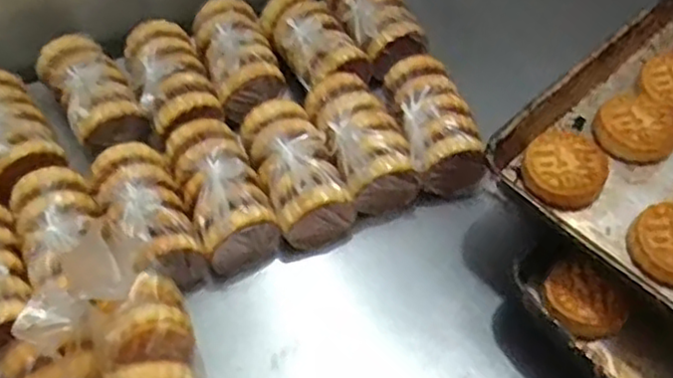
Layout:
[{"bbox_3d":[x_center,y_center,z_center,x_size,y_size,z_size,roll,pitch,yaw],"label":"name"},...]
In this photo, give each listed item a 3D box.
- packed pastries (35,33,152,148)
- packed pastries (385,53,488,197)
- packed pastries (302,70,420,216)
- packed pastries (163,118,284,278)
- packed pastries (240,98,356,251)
[{"bbox_3d":[-0.273,-0.105,0.791,0.083,0.066,0.146,-28,59,-19],"label":"packed pastries"},{"bbox_3d":[0.107,-0.073,0.772,0.084,0.063,0.155,-7,55,-6],"label":"packed pastries"},{"bbox_3d":[0.025,-0.052,0.754,0.086,0.063,0.152,-17,56,-12],"label":"packed pastries"},{"bbox_3d":[-0.117,0.003,0.720,0.082,0.081,0.153,-21,57,-15],"label":"packed pastries"},{"bbox_3d":[-0.042,-0.018,0.737,0.083,0.077,0.148,-19,57,-13],"label":"packed pastries"}]

